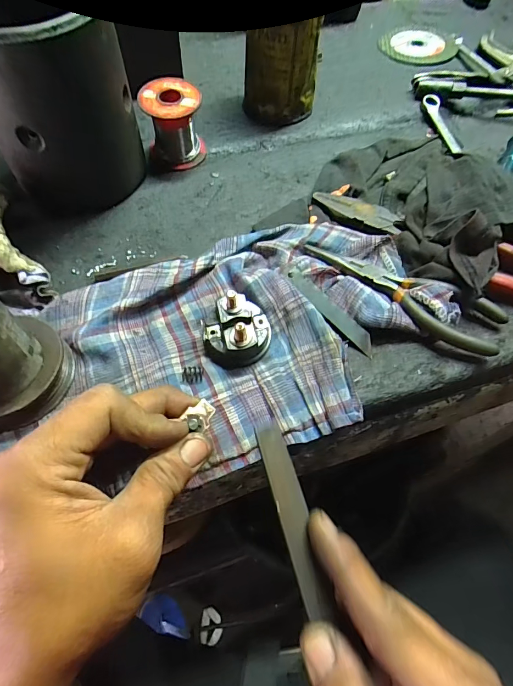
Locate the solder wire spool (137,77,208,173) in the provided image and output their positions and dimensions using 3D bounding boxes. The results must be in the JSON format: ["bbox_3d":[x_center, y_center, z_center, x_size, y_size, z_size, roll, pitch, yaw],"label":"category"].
[{"bbox_3d":[-0.075,-0.198,0.346,0.050,0.057,0.050,1,60,-2],"label":"solder wire spool"}]

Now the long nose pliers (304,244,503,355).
[{"bbox_3d":[0.105,-0.038,0.283,0.148,0.014,0.046,26,62,13],"label":"long nose pliers"}]

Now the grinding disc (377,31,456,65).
[{"bbox_3d":[0.212,-0.391,0.496,0.090,0.009,0.084,1,60,-2],"label":"grinding disc"}]

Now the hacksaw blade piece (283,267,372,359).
[{"bbox_3d":[0.053,-0.025,0.278,0.012,0.004,0.087,-45,76,2],"label":"hacksaw blade piece"}]

